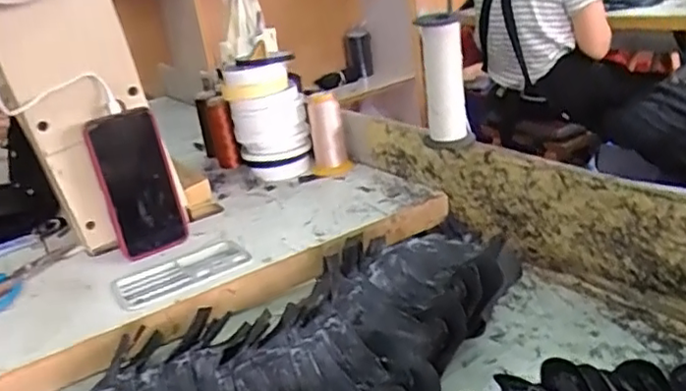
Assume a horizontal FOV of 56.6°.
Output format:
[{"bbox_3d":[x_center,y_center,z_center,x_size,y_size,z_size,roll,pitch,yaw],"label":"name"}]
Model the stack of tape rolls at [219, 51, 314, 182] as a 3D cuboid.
[{"bbox_3d":[-0.107,-0.107,0.924,0.107,0.176,0.083,-11,21,-6],"label":"stack of tape rolls"}]

